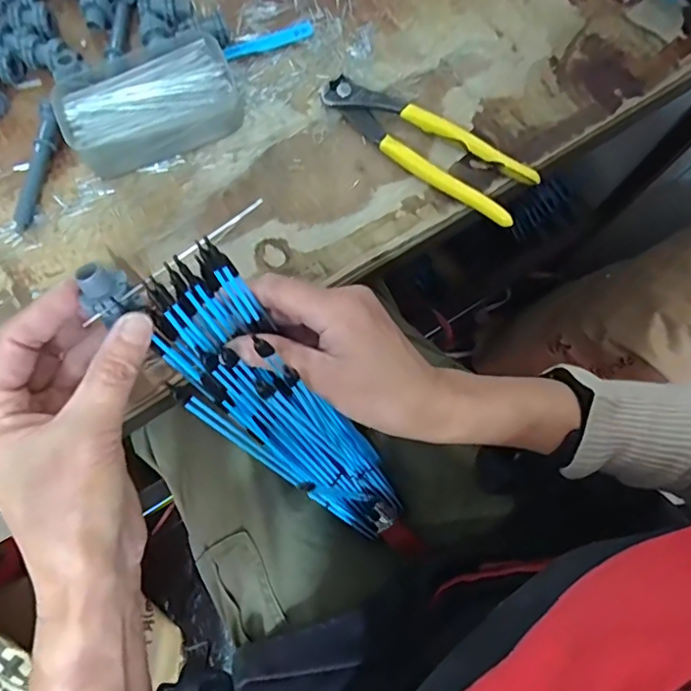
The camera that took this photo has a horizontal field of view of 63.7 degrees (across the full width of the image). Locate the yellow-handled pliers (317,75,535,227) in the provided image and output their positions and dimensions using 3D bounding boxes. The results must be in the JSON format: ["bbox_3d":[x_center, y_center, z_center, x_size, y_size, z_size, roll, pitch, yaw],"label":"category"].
[{"bbox_3d":[0.058,-0.146,0.399,0.161,0.016,0.048,36,78,7],"label":"yellow-handled pliers"}]

